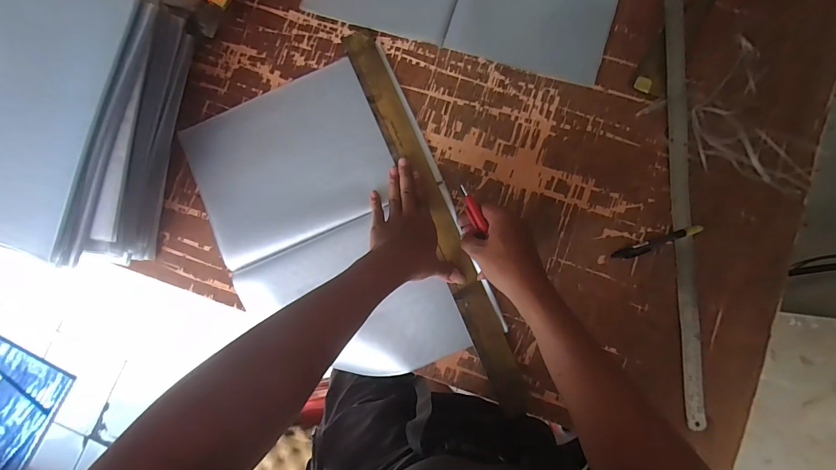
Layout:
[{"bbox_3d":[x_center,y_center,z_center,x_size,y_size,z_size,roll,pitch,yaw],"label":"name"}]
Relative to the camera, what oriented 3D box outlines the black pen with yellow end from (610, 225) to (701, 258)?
[{"bbox_3d":[0.331,0.012,0.507,0.119,0.013,0.015,-19,84,0],"label":"black pen with yellow end"}]

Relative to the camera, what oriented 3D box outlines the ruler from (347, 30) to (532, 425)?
[{"bbox_3d":[0.028,-0.032,0.535,0.049,0.010,0.587,-23,84,0],"label":"ruler"}]

